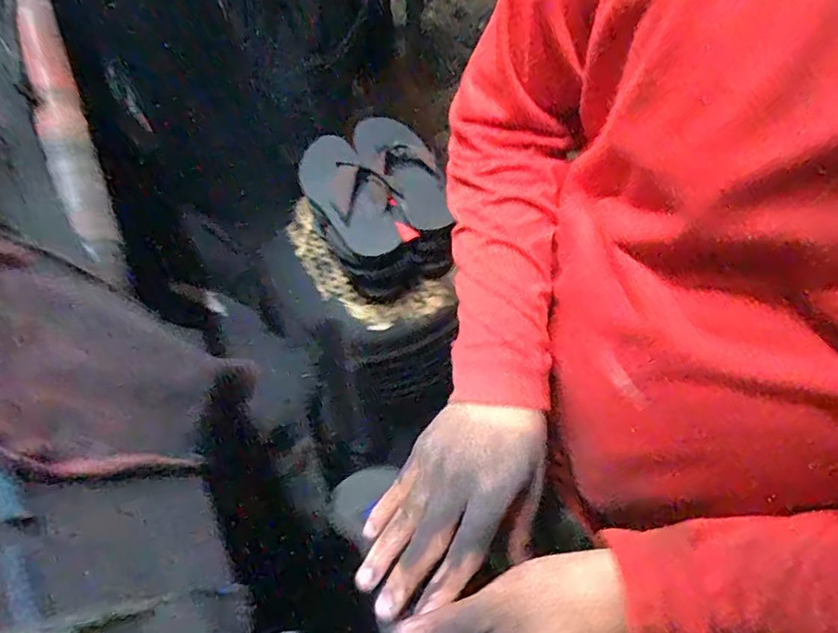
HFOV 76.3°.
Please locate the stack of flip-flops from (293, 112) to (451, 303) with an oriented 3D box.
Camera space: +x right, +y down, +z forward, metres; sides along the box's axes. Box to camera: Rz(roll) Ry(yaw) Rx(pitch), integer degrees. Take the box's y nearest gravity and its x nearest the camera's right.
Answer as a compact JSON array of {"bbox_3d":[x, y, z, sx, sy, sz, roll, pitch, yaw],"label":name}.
[{"bbox_3d":[-0.052,-0.141,0.753,0.177,0.160,0.186,-25,64,-10],"label":"stack of flip-flops"}]

